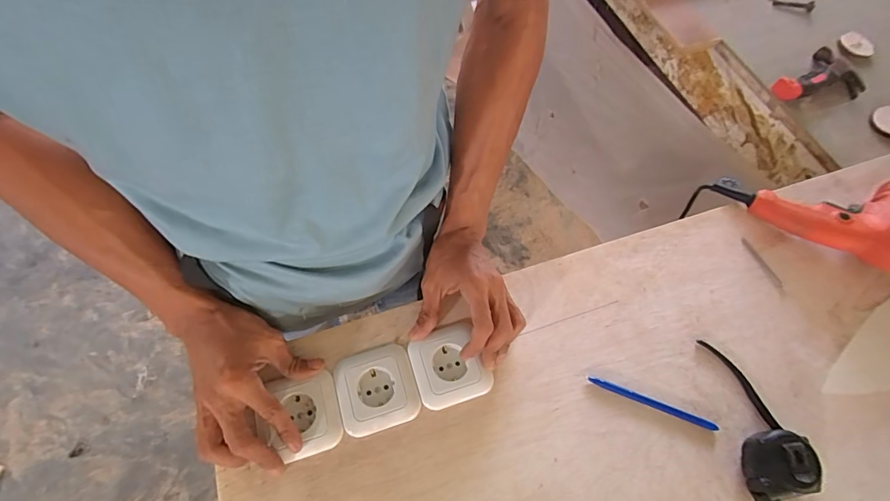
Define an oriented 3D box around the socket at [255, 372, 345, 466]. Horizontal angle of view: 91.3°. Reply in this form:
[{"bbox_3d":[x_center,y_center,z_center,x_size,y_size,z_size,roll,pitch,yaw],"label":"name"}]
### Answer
[{"bbox_3d":[-0.145,0.168,0.440,0.074,0.027,0.075,-15,64,-10],"label":"socket"}]

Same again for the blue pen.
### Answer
[{"bbox_3d":[0.219,0.162,0.463,0.131,0.009,0.008,21,64,9],"label":"blue pen"}]

